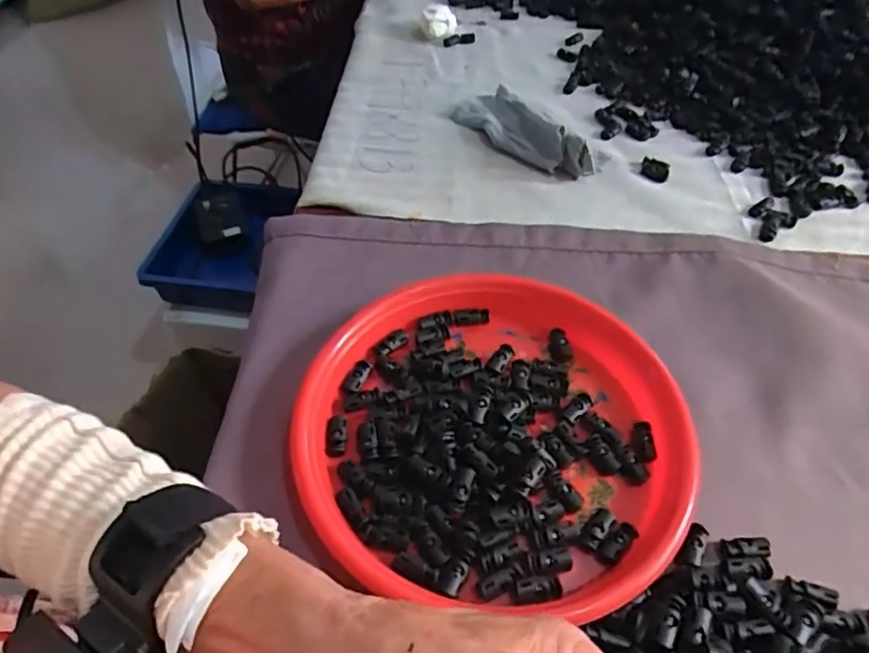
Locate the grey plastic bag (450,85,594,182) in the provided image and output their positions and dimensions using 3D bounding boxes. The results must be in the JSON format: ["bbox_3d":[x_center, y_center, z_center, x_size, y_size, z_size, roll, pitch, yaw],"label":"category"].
[{"bbox_3d":[0.095,-0.213,0.635,0.069,0.042,0.185,-28,55,-22],"label":"grey plastic bag"}]

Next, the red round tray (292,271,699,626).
[{"bbox_3d":[0.044,0.062,0.403,0.250,0.033,0.233,0,50,0],"label":"red round tray"}]

